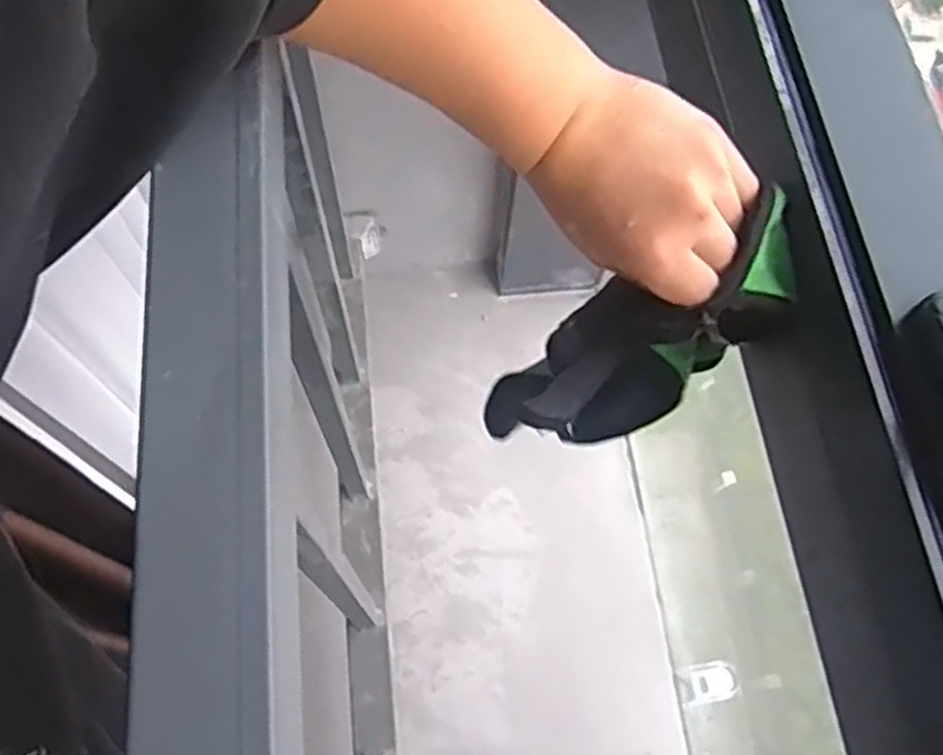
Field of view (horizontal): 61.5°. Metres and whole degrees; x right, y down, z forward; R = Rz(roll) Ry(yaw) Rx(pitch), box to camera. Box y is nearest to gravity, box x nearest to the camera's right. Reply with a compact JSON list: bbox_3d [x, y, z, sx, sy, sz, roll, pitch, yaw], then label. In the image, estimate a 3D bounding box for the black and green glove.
[{"bbox_3d":[0.094,-0.013,0.447,0.078,0.216,0.062,5,61,-40],"label":"black and green glove"}]

